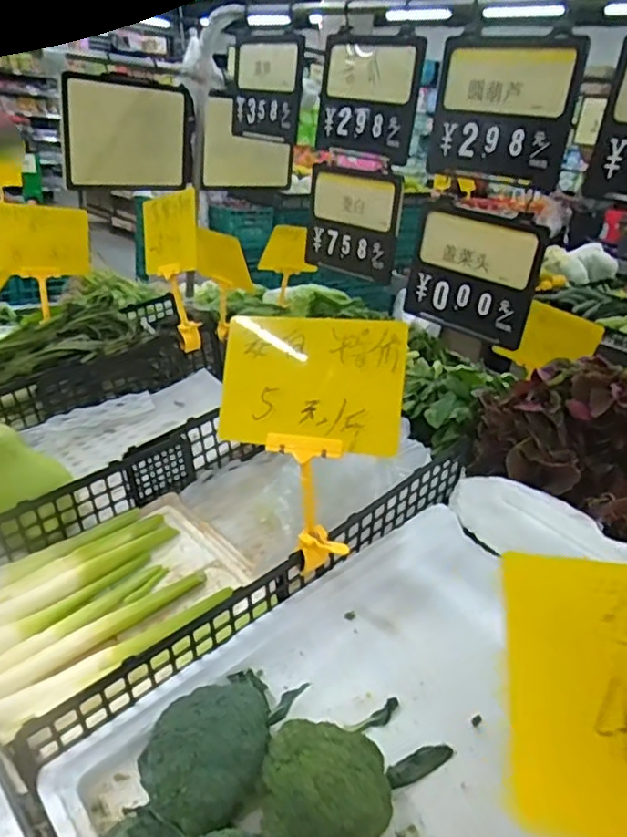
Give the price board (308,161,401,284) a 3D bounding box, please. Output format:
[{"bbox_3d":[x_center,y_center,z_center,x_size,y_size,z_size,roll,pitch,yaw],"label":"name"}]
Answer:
[{"bbox_3d":[0.069,-0.378,1.224,0.016,0.192,0.238,-12,28,-41],"label":"price board"}]

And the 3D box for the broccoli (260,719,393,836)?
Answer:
[{"bbox_3d":[0.012,0.308,0.521,0.106,0.085,0.089,4,25,-7],"label":"broccoli"}]

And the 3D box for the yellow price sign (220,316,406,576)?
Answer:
[{"bbox_3d":[-0.004,0.026,0.707,0.204,0.274,0.044,2,-4,17],"label":"yellow price sign"}]

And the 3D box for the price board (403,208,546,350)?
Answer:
[{"bbox_3d":[0.250,-0.234,1.040,0.218,0.185,0.018,26,27,38],"label":"price board"}]

